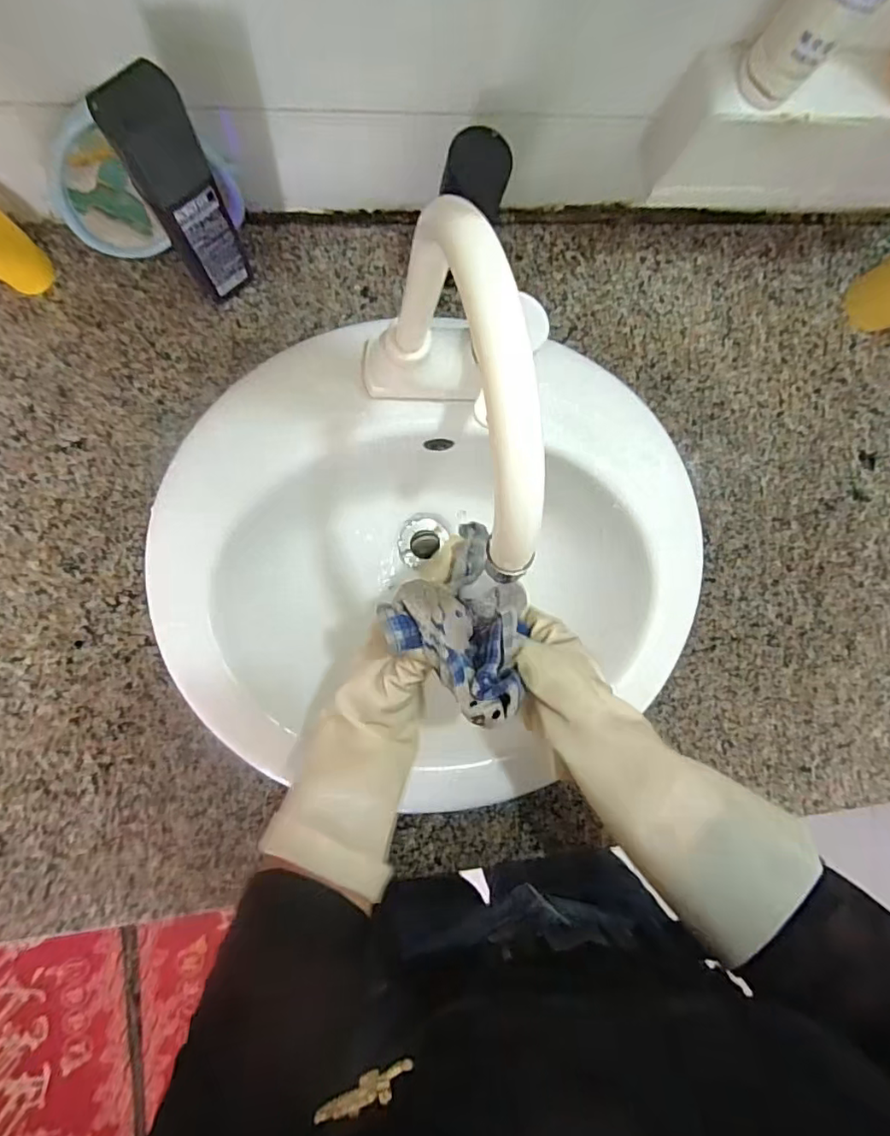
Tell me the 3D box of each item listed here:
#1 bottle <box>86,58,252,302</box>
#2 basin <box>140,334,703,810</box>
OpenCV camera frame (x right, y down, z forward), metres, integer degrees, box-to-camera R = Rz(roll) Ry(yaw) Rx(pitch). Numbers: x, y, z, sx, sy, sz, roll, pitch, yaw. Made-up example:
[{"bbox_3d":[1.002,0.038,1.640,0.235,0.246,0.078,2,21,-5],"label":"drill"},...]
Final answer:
[{"bbox_3d":[-0.176,-0.248,0.391,0.044,0.189,0.035,-33,95,-6],"label":"bottle"},{"bbox_3d":[-0.009,0.007,0.567,0.499,0.145,0.419,-3,91,-8],"label":"basin"}]

